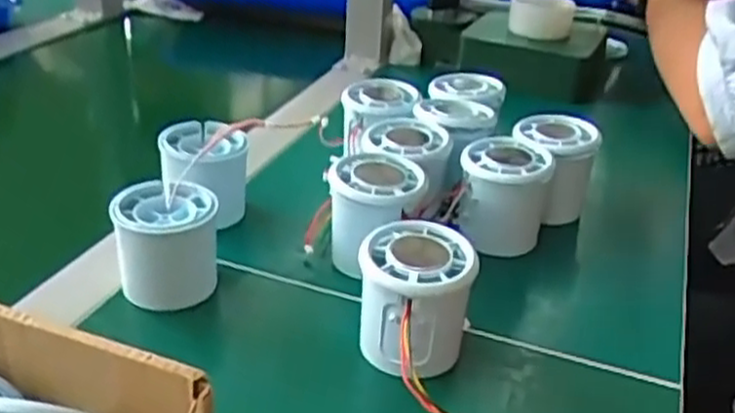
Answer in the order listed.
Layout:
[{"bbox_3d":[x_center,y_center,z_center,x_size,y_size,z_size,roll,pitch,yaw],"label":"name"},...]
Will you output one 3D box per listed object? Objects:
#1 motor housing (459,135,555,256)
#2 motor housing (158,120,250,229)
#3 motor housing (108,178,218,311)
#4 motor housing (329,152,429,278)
[{"bbox_3d":[0.084,-0.004,0.489,0.055,0.062,0.056,11,31,14],"label":"motor housing"},{"bbox_3d":[-0.107,-0.020,0.498,0.051,0.057,0.051,2,30,-1],"label":"motor housing"},{"bbox_3d":[-0.109,0.022,0.427,0.054,0.055,0.054,-7,31,-16],"label":"motor housing"},{"bbox_3d":[0.005,0.005,0.462,0.053,0.064,0.053,1,30,-3],"label":"motor housing"}]

